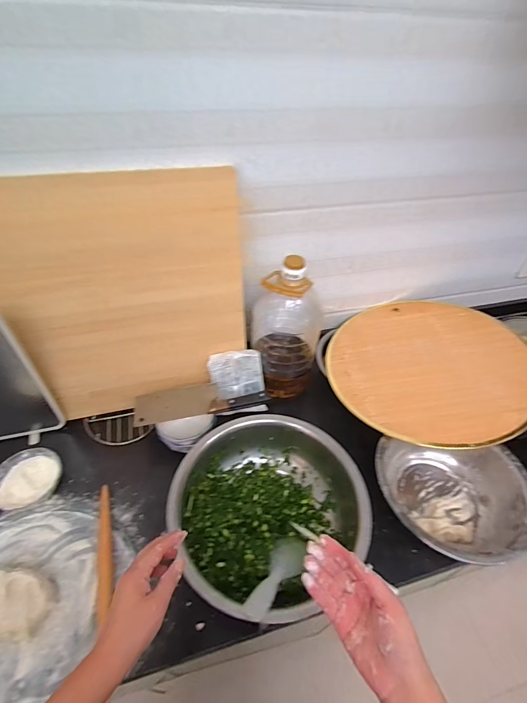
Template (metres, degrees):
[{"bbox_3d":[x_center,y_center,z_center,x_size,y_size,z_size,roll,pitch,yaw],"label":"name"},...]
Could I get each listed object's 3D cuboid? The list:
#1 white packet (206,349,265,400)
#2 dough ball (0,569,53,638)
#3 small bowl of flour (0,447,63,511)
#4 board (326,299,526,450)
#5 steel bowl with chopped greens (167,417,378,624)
[{"bbox_3d":[-0.061,0.053,0.829,0.118,0.109,0.014,-11,9,-6],"label":"white packet"},{"bbox_3d":[-0.402,0.392,0.551,0.134,0.049,0.093,-5,46,-9],"label":"dough ball"},{"bbox_3d":[-0.462,0.249,0.698,0.118,0.043,0.112,2,46,-2],"label":"small bowl of flour"},{"bbox_3d":[0.386,0.019,0.843,0.436,0.020,0.442,-7,44,7],"label":"board"},{"bbox_3d":[0.007,0.283,0.657,0.309,0.116,0.313,2,46,-2],"label":"steel bowl with chopped greens"}]

